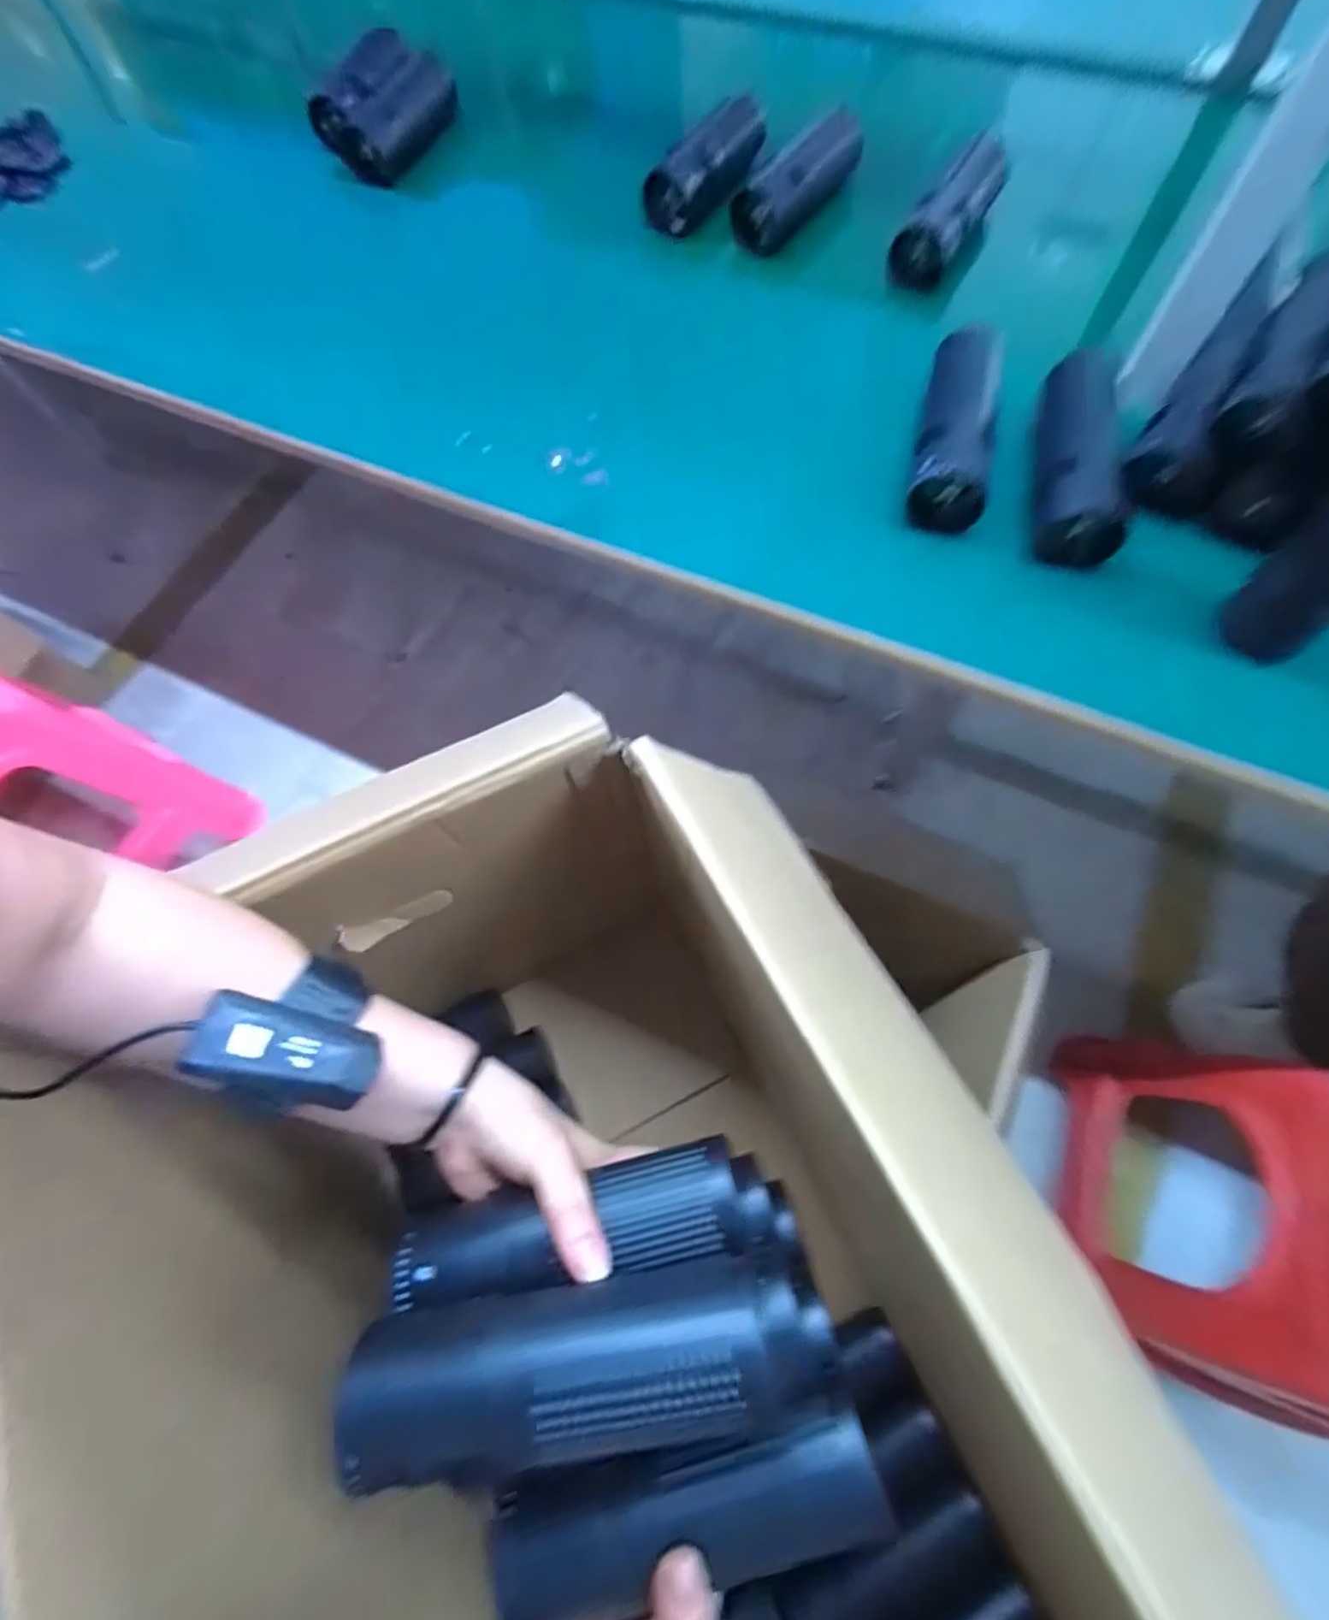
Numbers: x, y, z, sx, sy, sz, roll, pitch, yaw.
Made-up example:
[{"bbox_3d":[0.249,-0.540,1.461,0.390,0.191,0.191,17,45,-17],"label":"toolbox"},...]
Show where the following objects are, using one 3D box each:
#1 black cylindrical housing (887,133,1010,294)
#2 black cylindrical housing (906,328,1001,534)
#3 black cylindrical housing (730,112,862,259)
[{"bbox_3d":[0.274,-0.573,0.642,0.059,0.045,0.165,31,73,13],"label":"black cylindrical housing"},{"bbox_3d":[0.222,-0.292,0.510,0.058,0.066,0.150,12,70,7],"label":"black cylindrical housing"},{"bbox_3d":[0.136,-0.634,0.670,0.049,0.054,0.163,38,75,15],"label":"black cylindrical housing"}]

